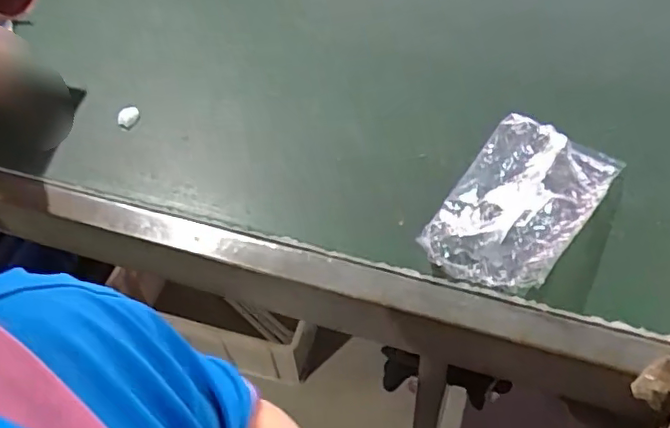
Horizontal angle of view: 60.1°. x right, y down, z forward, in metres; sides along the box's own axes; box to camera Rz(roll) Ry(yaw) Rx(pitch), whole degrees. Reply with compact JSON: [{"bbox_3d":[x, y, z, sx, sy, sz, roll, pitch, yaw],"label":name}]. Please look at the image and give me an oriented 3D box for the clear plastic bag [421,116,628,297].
[{"bbox_3d":[0.242,-0.021,0.749,0.158,0.058,0.282,30,59,25],"label":"clear plastic bag"}]

